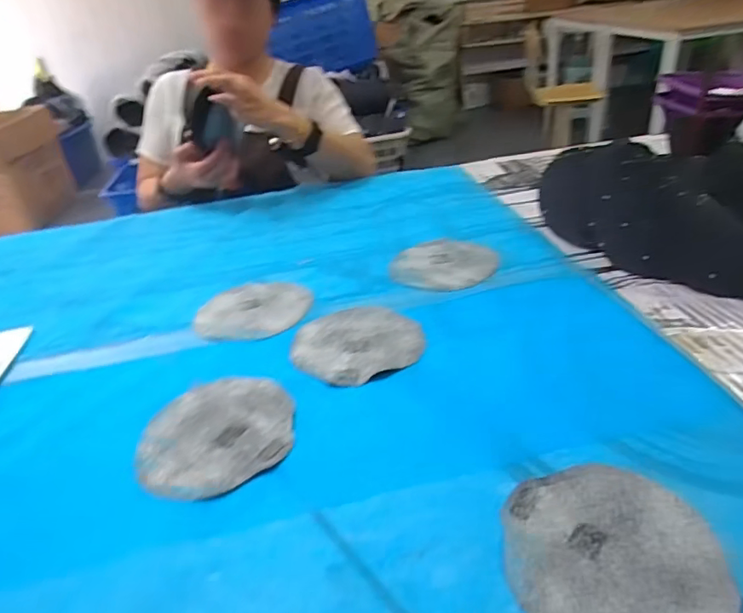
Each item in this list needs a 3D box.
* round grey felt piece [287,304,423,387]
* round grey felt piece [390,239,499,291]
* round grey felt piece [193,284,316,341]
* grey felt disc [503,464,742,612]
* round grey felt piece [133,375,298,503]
[{"bbox_3d":[-0.017,0.040,0.627,0.142,0.008,0.137,-21,34,-21],"label":"round grey felt piece"},{"bbox_3d":[0.102,-0.060,0.777,0.149,0.008,0.133,22,42,39],"label":"round grey felt piece"},{"bbox_3d":[-0.156,0.002,0.723,0.145,0.009,0.157,-6,31,4],"label":"round grey felt piece"},{"bbox_3d":[0.169,0.176,0.386,0.144,0.004,0.145,-5,33,3],"label":"grey felt disc"},{"bbox_3d":[-0.146,0.120,0.523,0.141,0.010,0.146,-6,31,4],"label":"round grey felt piece"}]

